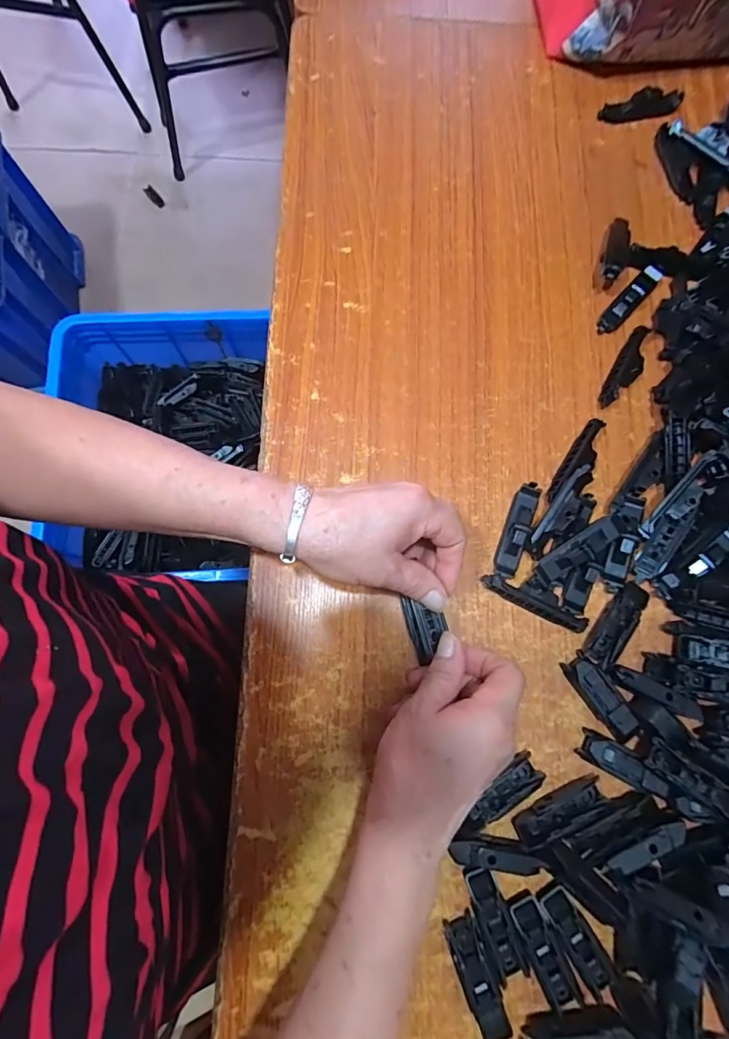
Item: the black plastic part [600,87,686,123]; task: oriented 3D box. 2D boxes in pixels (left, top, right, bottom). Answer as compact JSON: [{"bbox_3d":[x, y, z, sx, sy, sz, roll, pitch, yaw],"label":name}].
[{"bbox_3d":[0.274,-0.407,0.446,0.083,0.015,0.025,-12,79,-4],"label":"black plastic part"}]

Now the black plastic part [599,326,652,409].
[{"bbox_3d":[0.226,-0.129,0.391,0.022,0.015,0.075,31,79,5],"label":"black plastic part"}]

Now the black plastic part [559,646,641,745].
[{"bbox_3d":[0.174,0.131,0.333,0.022,0.009,0.067,-35,82,-8],"label":"black plastic part"}]

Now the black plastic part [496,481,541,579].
[{"bbox_3d":[0.121,0.007,0.356,0.018,0.013,0.078,22,79,3],"label":"black plastic part"}]

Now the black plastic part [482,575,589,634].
[{"bbox_3d":[0.128,0.063,0.344,0.082,0.011,0.012,26,79,4],"label":"black plastic part"}]

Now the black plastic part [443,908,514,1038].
[{"bbox_3d":[0.073,0.298,0.295,0.021,0.012,0.066,-20,80,-6],"label":"black plastic part"}]

